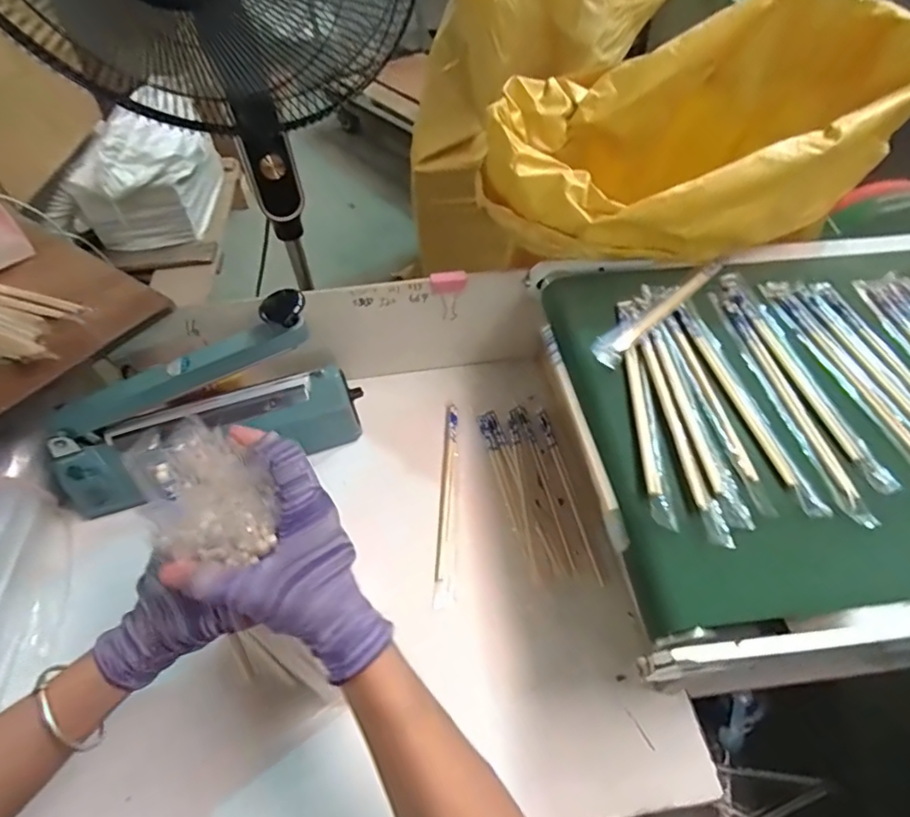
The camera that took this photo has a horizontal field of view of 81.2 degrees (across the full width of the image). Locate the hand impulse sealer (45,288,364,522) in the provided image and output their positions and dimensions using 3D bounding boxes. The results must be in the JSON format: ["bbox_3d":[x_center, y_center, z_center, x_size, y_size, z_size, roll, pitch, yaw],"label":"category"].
[{"bbox_3d":[-0.272,0.002,0.558,0.325,0.178,0.069,-18,53,-12],"label":"hand impulse sealer"}]

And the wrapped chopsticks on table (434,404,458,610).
[{"bbox_3d":[-0.006,0.097,0.590,0.020,0.011,0.240,1,52,2],"label":"wrapped chopsticks on table"}]

